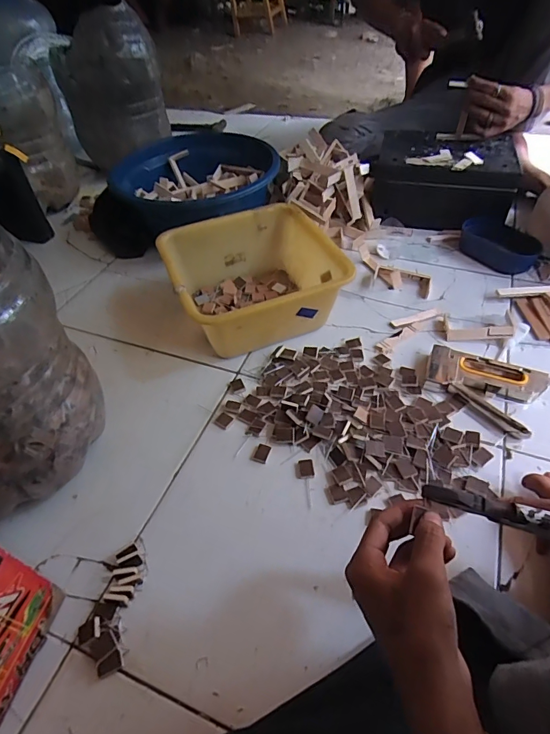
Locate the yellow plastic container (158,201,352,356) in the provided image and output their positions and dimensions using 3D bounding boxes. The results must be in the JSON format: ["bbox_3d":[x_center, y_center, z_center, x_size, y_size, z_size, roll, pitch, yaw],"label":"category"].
[{"bbox_3d":[-0.036,-0.146,0.731,0.261,0.127,0.252,-19,49,-13],"label":"yellow plastic container"}]

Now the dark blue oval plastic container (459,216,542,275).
[{"bbox_3d":[0.437,-0.240,0.837,0.077,0.051,0.152,-28,52,-20],"label":"dark blue oval plastic container"}]

